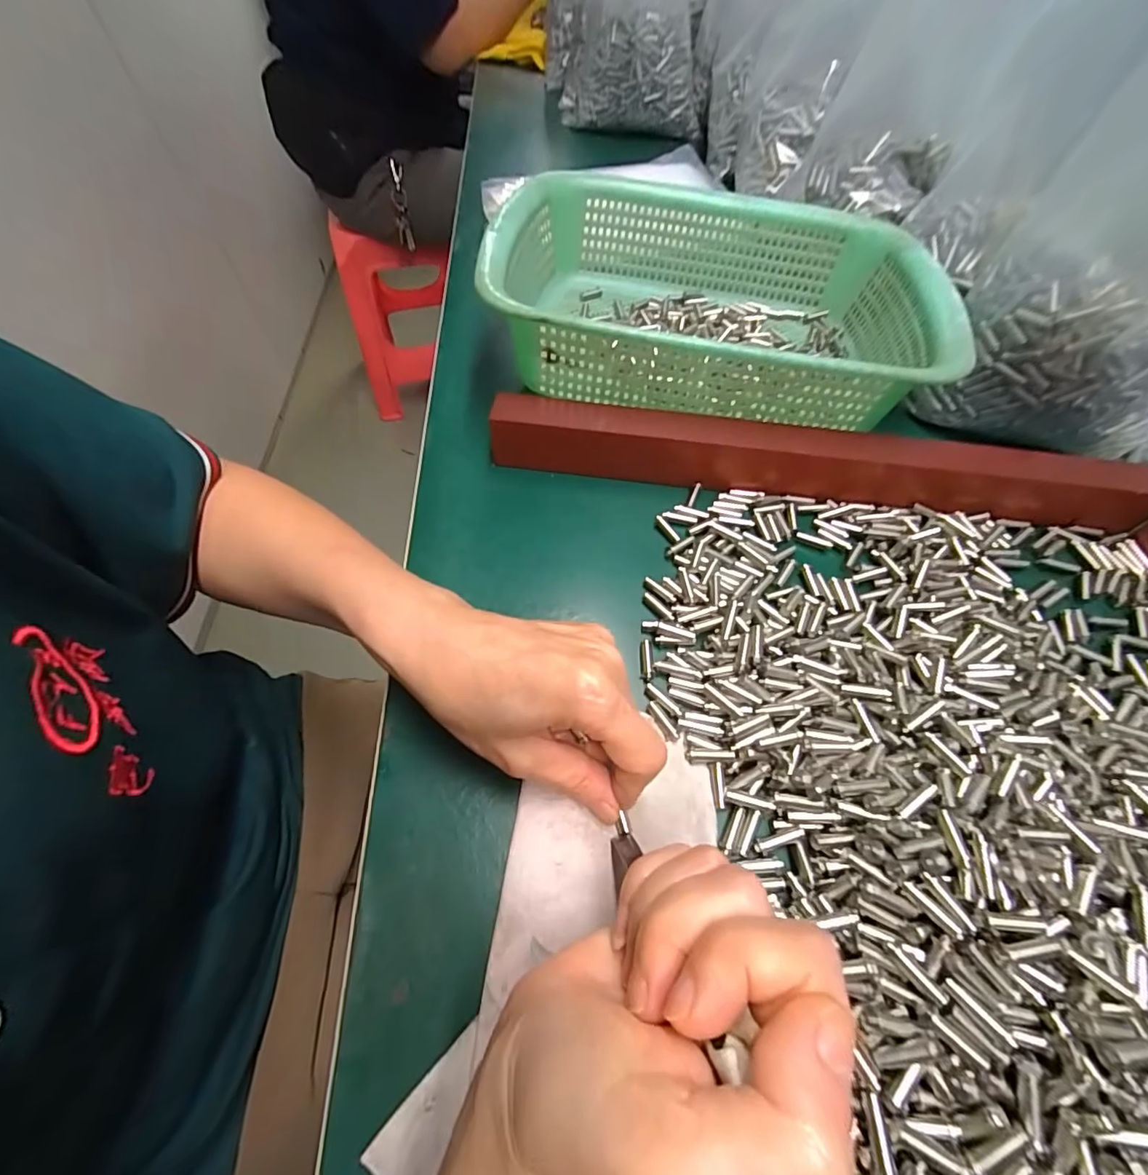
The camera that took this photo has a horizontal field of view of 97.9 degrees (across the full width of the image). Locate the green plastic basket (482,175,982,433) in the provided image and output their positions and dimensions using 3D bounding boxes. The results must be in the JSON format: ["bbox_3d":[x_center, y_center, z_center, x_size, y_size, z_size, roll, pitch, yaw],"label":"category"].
[{"bbox_3d":[0.097,-0.203,0.357,0.289,0.086,0.220,8,58,4],"label":"green plastic basket"}]

